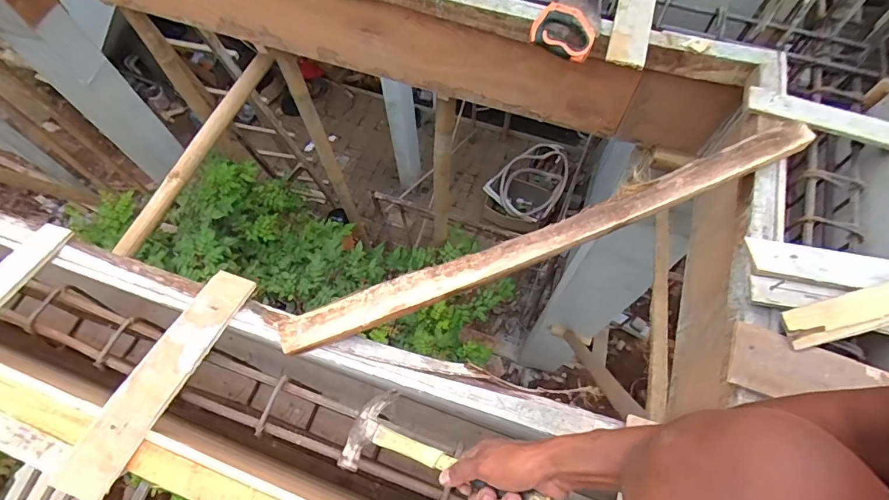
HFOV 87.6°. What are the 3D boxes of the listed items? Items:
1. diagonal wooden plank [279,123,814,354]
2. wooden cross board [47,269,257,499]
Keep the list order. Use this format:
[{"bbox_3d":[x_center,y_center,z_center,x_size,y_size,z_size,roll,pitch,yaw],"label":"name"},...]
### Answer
[{"bbox_3d":[0.200,-0.036,0.756,0.950,0.029,0.064,-21,66,-9],"label":"diagonal wooden plank"},{"bbox_3d":[-0.400,0.170,0.665,0.077,0.014,0.339,17,53,9],"label":"wooden cross board"}]

